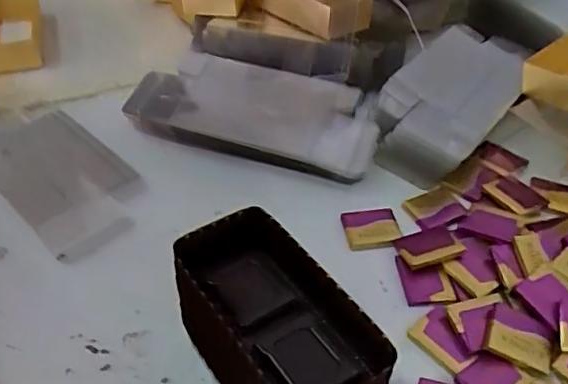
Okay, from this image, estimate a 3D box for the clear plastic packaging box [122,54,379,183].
[{"bbox_3d":[-0.026,-0.064,0.474,0.209,0.038,0.089,16,46,14],"label":"clear plastic packaging box"}]

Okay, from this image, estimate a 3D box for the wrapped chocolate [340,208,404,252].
[{"bbox_3d":[0.064,0.027,0.414,0.040,0.006,0.034,-6,45,-8],"label":"wrapped chocolate"}]

